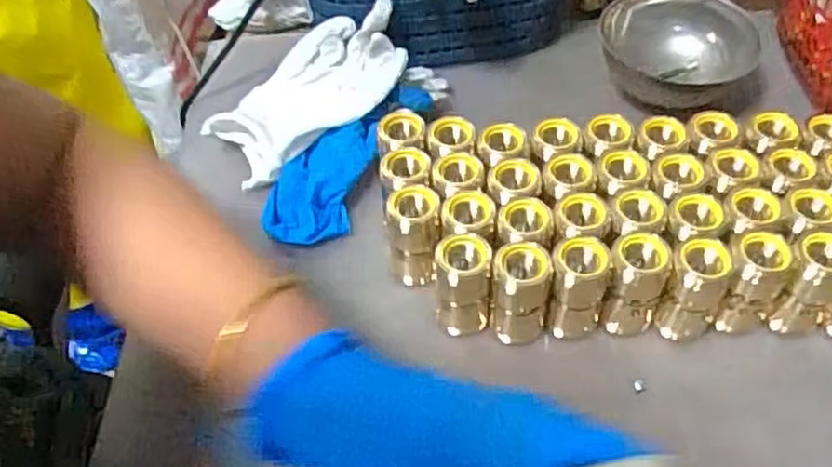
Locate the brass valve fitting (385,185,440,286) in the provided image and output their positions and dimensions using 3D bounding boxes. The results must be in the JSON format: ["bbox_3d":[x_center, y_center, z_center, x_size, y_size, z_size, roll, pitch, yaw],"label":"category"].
[{"bbox_3d":[-0.001,0.003,0.432,0.029,0.058,0.032,0,52,4],"label":"brass valve fitting"}]

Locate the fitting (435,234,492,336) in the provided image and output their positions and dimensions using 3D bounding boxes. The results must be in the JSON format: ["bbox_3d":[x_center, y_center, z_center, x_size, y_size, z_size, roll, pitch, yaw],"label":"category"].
[{"bbox_3d":[0.027,0.031,0.408,0.030,0.066,0.023,0,52,3],"label":"fitting"}]

